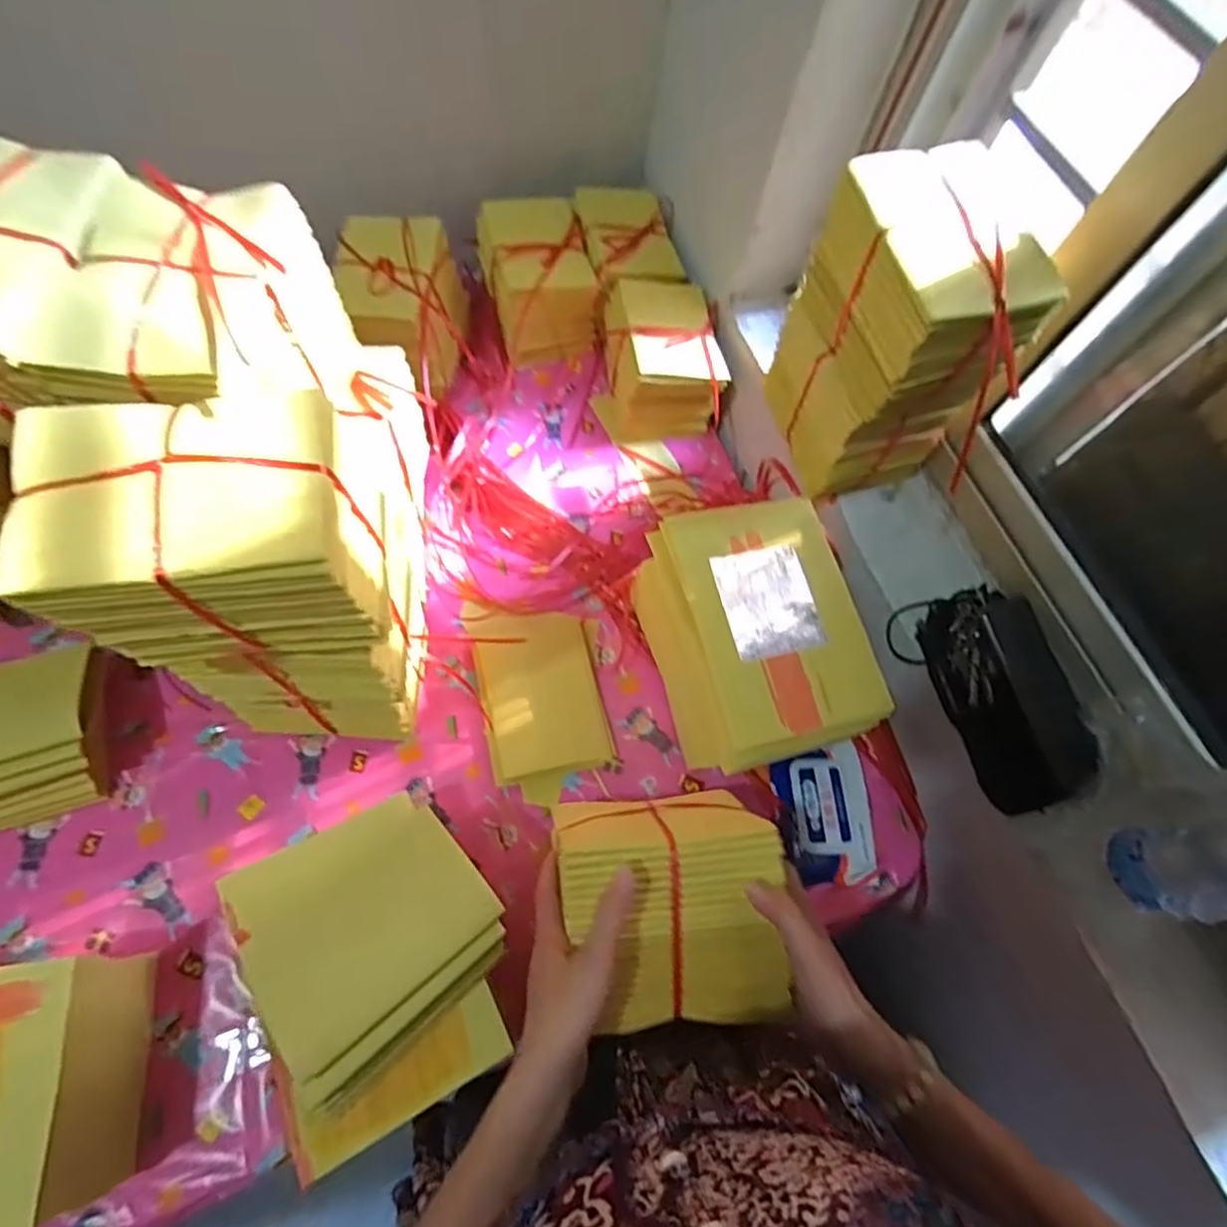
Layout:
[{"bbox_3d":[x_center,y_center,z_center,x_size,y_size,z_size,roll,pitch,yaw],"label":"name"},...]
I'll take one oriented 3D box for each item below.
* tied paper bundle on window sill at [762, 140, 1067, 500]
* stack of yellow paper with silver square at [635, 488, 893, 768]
[{"bbox_3d":[0.262,-0.249,0.616,0.125,0.265,0.202,-16,65,-12],"label":"tied paper bundle on window sill"},{"bbox_3d":[0.144,0.035,0.671,0.175,0.173,0.238,-13,65,-10],"label":"stack of yellow paper with silver square"}]

